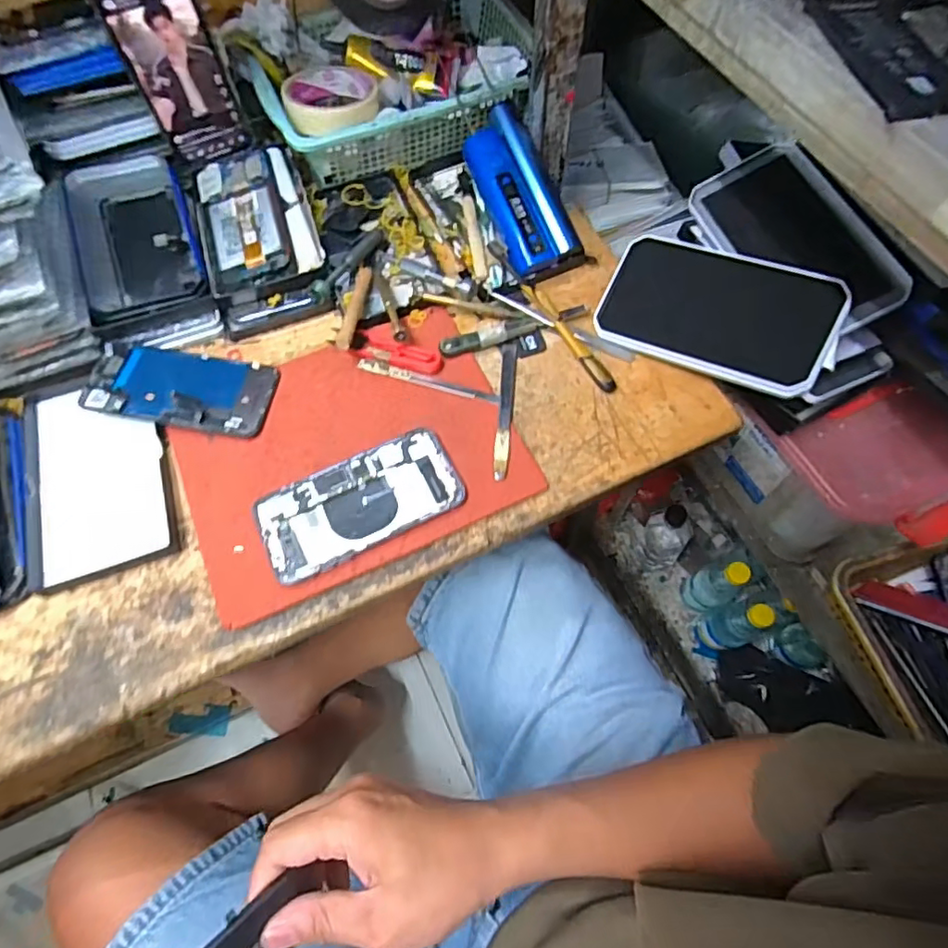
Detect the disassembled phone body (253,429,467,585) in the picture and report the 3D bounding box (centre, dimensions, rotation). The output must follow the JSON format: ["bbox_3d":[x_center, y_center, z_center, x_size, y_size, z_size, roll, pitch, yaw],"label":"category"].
[{"bbox_3d":[-0.086,0.022,0.447,0.149,0.011,0.076,-25,67,-10],"label":"disassembled phone body"}]

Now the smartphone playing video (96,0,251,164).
[{"bbox_3d":[-0.252,-0.347,0.504,0.070,0.147,0.010,-26,58,-9],"label":"smartphone playing video"}]

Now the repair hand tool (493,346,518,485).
[{"bbox_3d":[0.026,-0.054,0.478,0.013,0.006,0.128,4,65,3],"label":"repair hand tool"}]

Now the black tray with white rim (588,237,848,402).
[{"bbox_3d":[0.194,-0.132,0.472,0.176,0.014,0.097,27,92,27],"label":"black tray with white rim"}]

